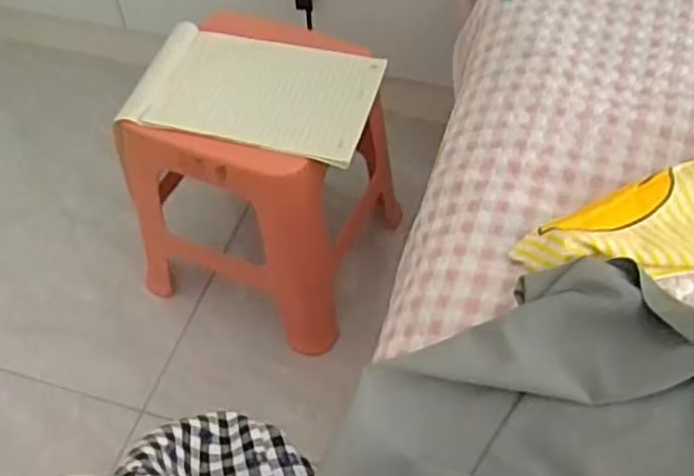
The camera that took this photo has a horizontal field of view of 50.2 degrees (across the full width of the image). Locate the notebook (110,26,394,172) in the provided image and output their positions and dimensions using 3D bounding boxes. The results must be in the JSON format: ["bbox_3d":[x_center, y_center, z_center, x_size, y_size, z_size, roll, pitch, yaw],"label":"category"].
[{"bbox_3d":[-0.114,-0.186,0.920,0.292,0.025,0.183,13,54,14],"label":"notebook"}]

